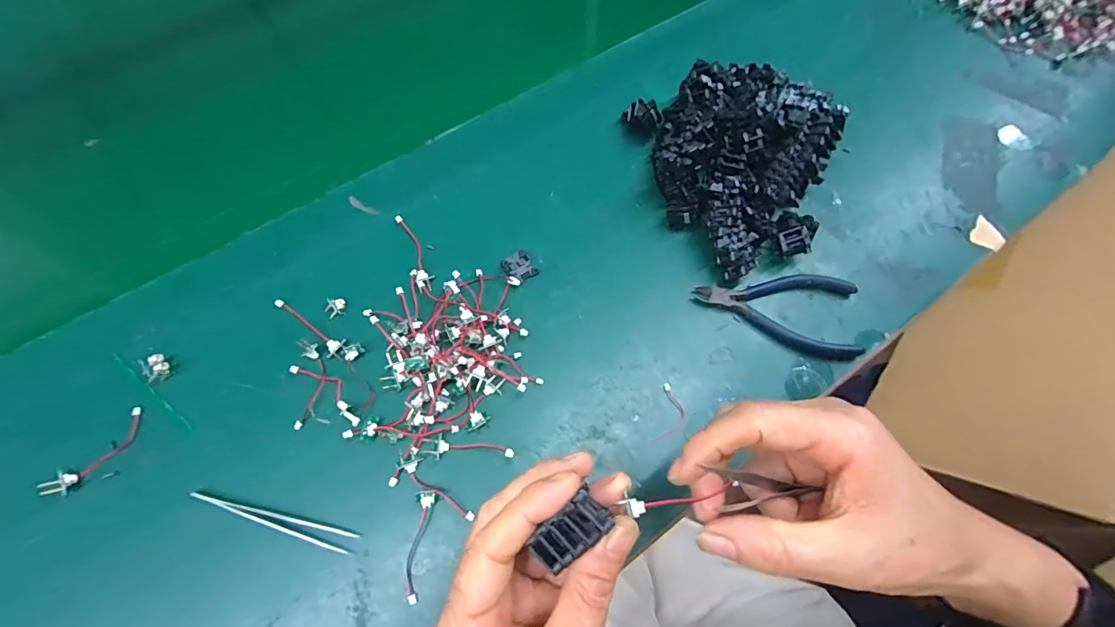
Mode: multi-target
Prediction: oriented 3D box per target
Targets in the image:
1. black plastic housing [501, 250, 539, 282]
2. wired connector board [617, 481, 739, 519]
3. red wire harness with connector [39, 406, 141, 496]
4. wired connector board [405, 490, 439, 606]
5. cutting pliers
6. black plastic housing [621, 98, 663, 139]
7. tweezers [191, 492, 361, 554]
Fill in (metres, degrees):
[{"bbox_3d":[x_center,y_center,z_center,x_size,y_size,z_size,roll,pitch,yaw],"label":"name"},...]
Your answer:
[{"bbox_3d":[-0.028,-0.035,0.353,0.020,0.007,0.021,-35,69,-15],"label":"black plastic housing"},{"bbox_3d":[0.056,0.084,0.217,0.060,0.008,0.011,-3,64,-18],"label":"wired connector board"},{"bbox_3d":[-0.283,0.085,0.288,0.016,0.007,0.061,35,70,15],"label":"red wire harness with connector"},{"bbox_3d":[-0.083,0.138,0.280,0.012,0.011,0.060,3,65,2],"label":"wired connector board"},{"bbox_3d":[0.161,-0.006,0.347,0.117,0.012,0.059,13,68,3],"label":"cutting pliers"},{"bbox_3d":[0.070,-0.164,0.392,0.024,0.022,0.026,-22,70,-11],"label":"black plastic housing"},{"bbox_3d":[-0.173,0.126,0.284,0.102,0.011,0.011,12,66,6],"label":"tweezers"}]

